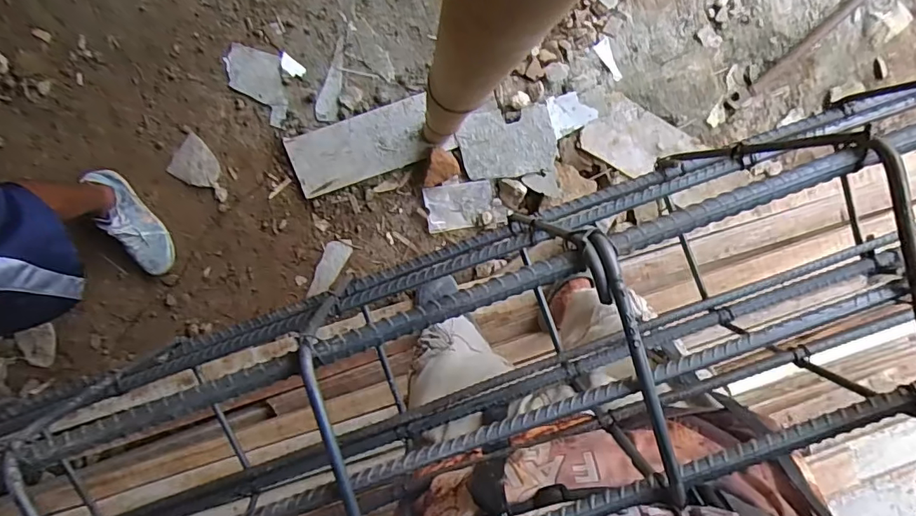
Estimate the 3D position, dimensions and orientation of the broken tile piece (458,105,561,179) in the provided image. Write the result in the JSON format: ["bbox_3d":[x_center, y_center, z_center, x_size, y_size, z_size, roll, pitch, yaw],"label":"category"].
[{"bbox_3d":[0.124,-0.287,1.264,0.232,0.013,0.161,-7,104,6],"label":"broken tile piece"}]

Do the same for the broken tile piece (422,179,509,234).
[{"bbox_3d":[0.019,-0.134,1.309,0.200,0.020,0.118,-7,93,-1],"label":"broken tile piece"}]

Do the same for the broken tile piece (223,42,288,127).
[{"bbox_3d":[-0.493,-0.422,1.240,0.127,0.009,0.195,-8,99,-2],"label":"broken tile piece"}]

